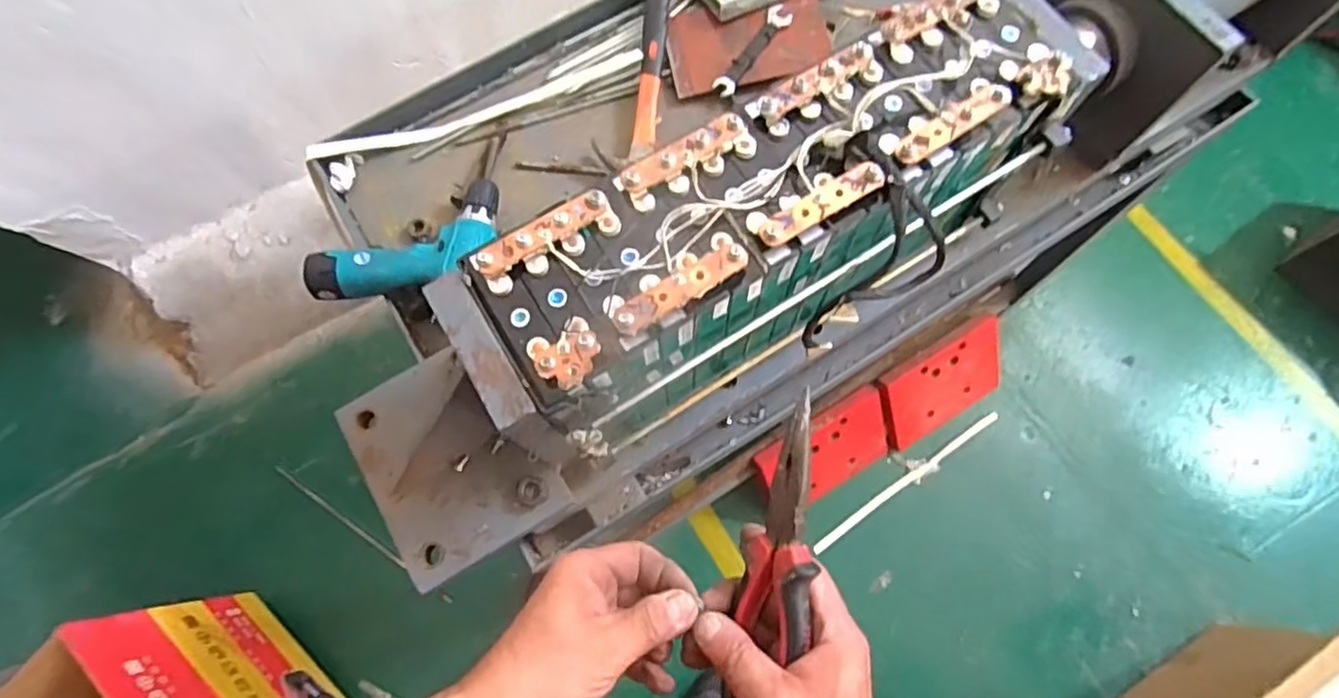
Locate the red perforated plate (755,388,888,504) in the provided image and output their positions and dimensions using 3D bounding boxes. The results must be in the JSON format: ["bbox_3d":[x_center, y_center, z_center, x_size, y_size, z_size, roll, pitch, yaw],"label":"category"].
[{"bbox_3d":[0.302,0.204,1.309,0.279,0.178,0.027,-29,31,-10],"label":"red perforated plate"}]

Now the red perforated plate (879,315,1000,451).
[{"bbox_3d":[0.554,0.068,1.352,0.262,0.188,0.013,-30,31,-3],"label":"red perforated plate"}]

